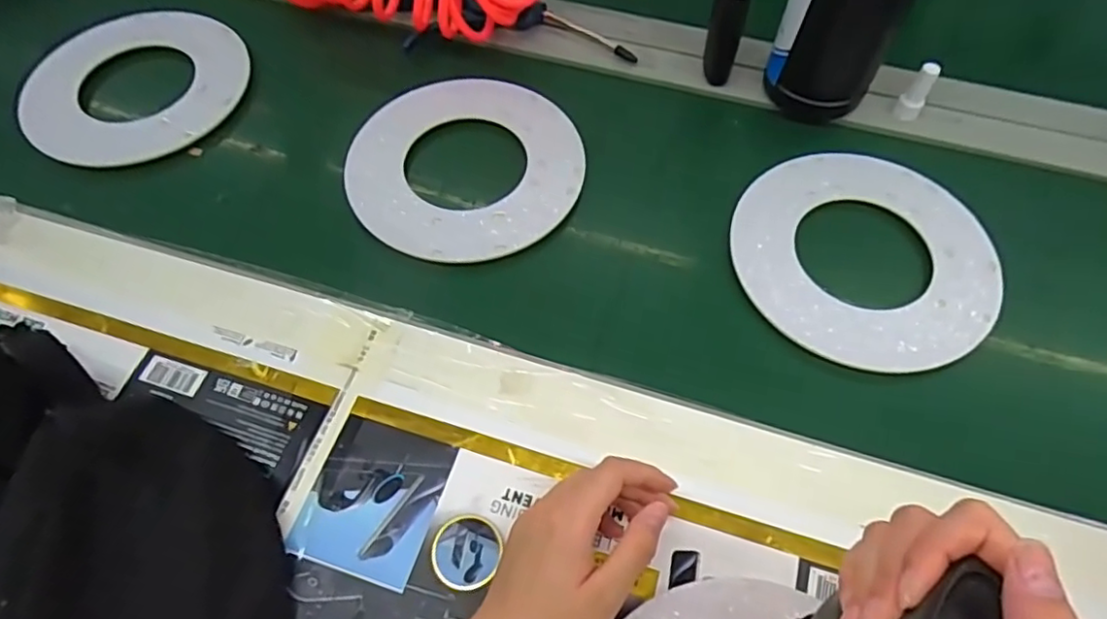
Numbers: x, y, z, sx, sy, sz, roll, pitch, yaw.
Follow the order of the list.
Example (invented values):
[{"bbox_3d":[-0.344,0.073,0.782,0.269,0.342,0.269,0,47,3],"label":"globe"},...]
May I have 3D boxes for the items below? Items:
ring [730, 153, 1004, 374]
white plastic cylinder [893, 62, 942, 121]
[{"bbox_3d":[0.233,-0.043,0.486,0.186,0.014,0.191,0,61,0],"label":"ring"},{"bbox_3d":[0.309,-0.184,0.543,0.020,0.053,0.018,31,65,16],"label":"white plastic cylinder"}]

